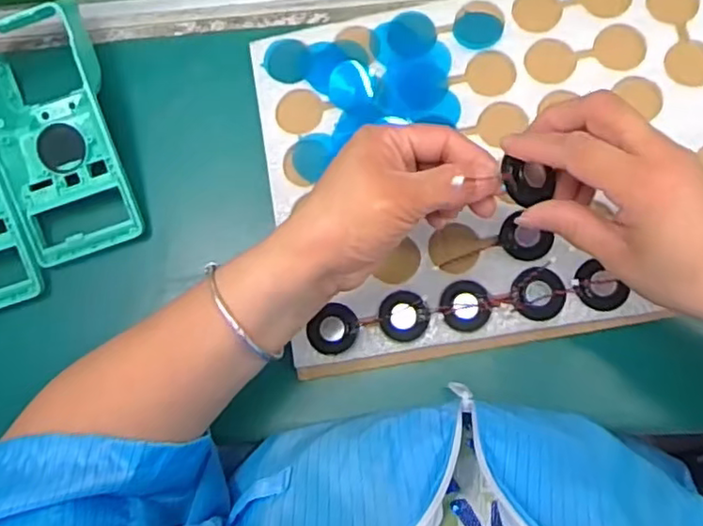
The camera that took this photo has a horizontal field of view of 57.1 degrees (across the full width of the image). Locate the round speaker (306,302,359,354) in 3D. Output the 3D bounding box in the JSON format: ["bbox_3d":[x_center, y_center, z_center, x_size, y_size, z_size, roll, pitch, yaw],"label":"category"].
[{"bbox_3d":[-0.012,0.044,0.425,0.030,0.011,0.033,-1,80,6],"label":"round speaker"}]

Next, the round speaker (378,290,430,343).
[{"bbox_3d":[0.034,0.035,0.427,0.031,0.004,0.033,-34,78,-1],"label":"round speaker"}]

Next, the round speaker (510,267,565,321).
[{"bbox_3d":[0.121,0.020,0.419,0.033,0.004,0.033,-1,80,6],"label":"round speaker"}]

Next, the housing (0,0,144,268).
[{"bbox_3d":[-0.213,-0.095,0.459,0.085,0.041,0.182,-18,78,3],"label":"housing"}]

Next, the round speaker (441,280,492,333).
[{"bbox_3d":[0.075,0.028,0.421,0.031,0.004,0.032,-1,80,6],"label":"round speaker"}]

